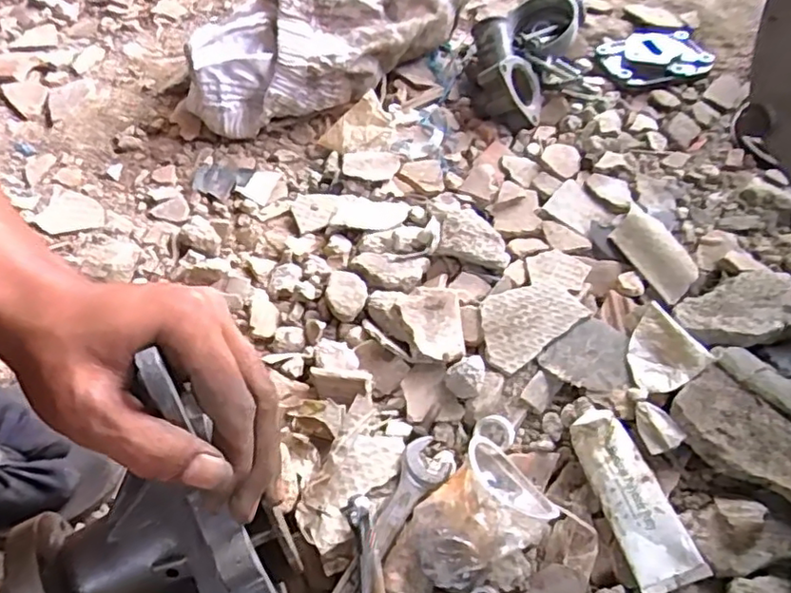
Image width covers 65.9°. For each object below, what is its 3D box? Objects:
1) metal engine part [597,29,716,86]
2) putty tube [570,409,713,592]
[{"bbox_3d":[0.279,-0.264,0.662,0.109,0.015,0.081,-11,56,2],"label":"metal engine part"},{"bbox_3d":[0.160,0.134,0.411,0.044,0.018,0.117,-14,57,-11],"label":"putty tube"}]

